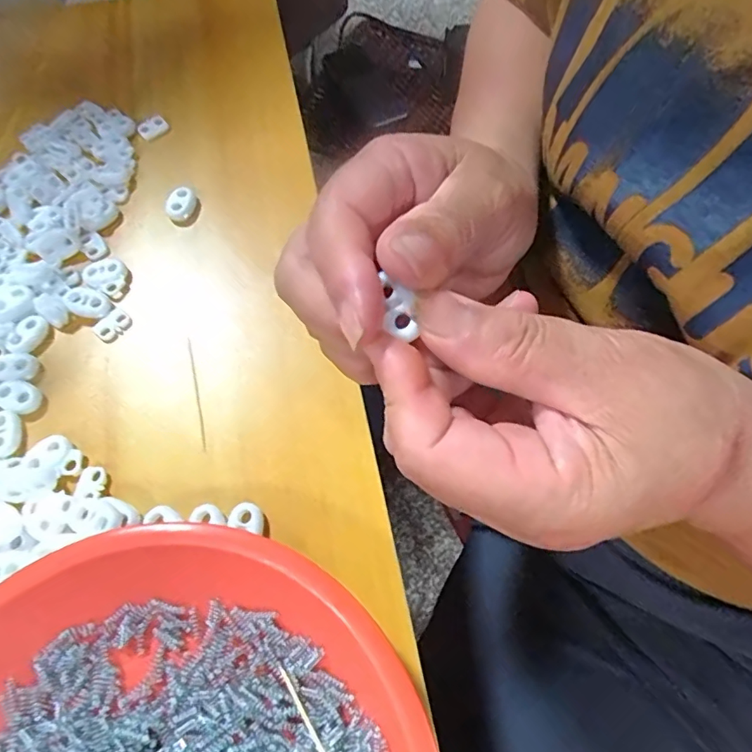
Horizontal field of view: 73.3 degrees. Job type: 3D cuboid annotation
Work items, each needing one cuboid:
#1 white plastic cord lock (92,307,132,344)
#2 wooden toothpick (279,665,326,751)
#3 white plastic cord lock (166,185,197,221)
[{"bbox_3d":[-0.136,-0.026,0.261,0.015,0.004,0.018,38,72,18],"label":"white plastic cord lock"},{"bbox_3d":[-0.020,0.130,0.178,0.004,0.004,0.056,-33,59,-12],"label":"wooden toothpick"},{"bbox_3d":[-0.111,-0.099,0.288,0.011,0.009,0.019,22,68,12],"label":"white plastic cord lock"}]

